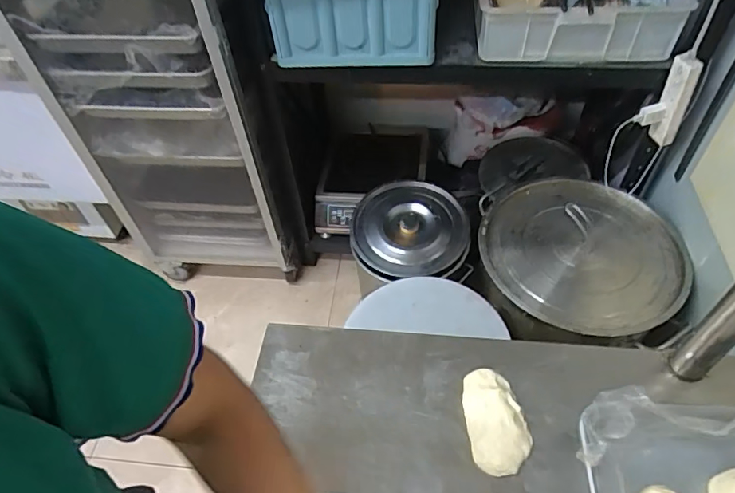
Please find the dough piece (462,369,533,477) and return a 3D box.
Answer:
[{"bbox_3d":[0.141,0.190,0.553,0.063,0.023,0.113,-7,52,-1],"label":"dough piece"}]

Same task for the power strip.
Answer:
[{"bbox_3d":[0.661,-0.307,1.073,0.068,0.211,0.030,26,58,22],"label":"power strip"}]

